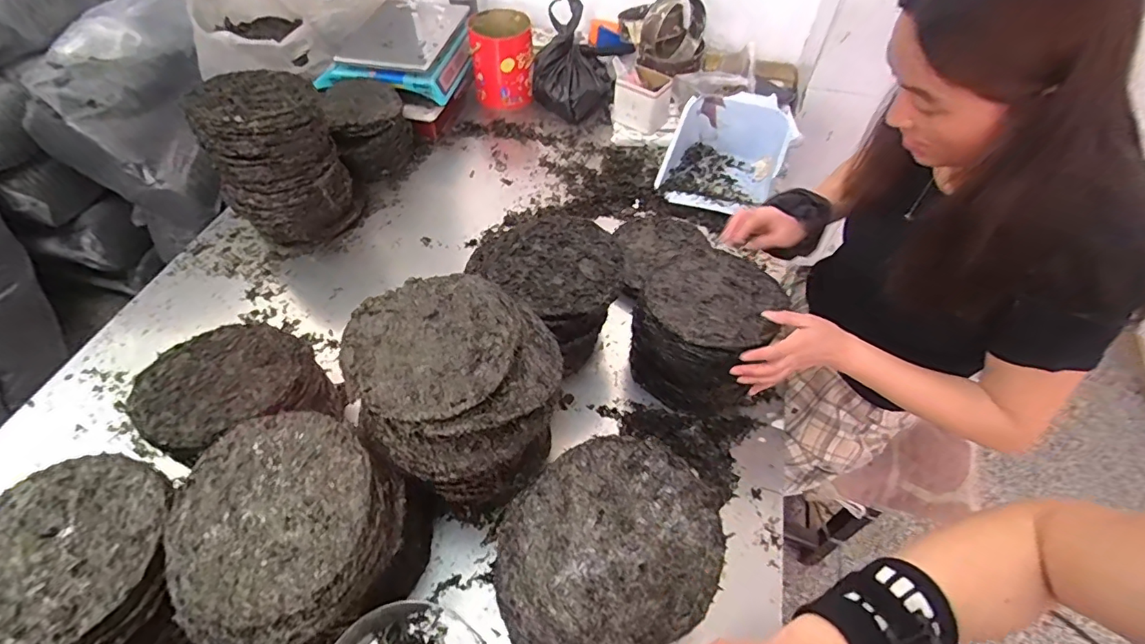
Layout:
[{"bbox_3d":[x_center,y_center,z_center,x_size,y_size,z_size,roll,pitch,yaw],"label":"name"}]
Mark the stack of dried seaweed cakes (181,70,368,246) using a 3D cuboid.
[{"bbox_3d":[-0.542,-0.296,0.959,0.200,0.291,0.185,-13,53,-8],"label":"stack of dried seaweed cakes"}]

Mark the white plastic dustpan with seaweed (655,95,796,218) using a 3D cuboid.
[{"bbox_3d":[0.330,-0.377,1.116,0.257,0.116,0.259,20,55,16],"label":"white plastic dustpan with seaweed"}]

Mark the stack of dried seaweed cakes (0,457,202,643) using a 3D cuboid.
[{"bbox_3d":[-0.507,0.294,0.576,0.205,0.199,0.222,-27,56,-18],"label":"stack of dried seaweed cakes"}]

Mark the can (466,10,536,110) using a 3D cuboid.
[{"bbox_3d":[-0.183,-0.682,1.323,0.159,0.171,0.178,-10,53,-7],"label":"can"}]

